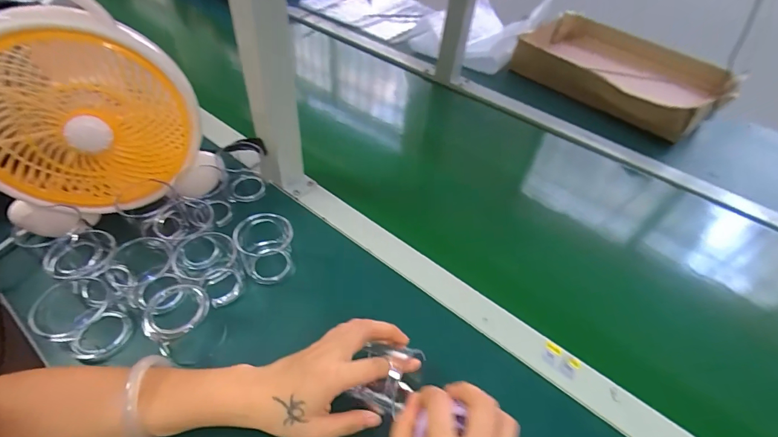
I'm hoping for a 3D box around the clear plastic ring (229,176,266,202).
[{"bbox_3d":[-0.195,-0.042,0.519,0.045,0.007,0.048,3,47,-3],"label":"clear plastic ring"}]

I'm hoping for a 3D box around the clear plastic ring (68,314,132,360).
[{"bbox_3d":[-0.280,0.114,0.366,0.043,0.004,0.048,16,48,8],"label":"clear plastic ring"}]

